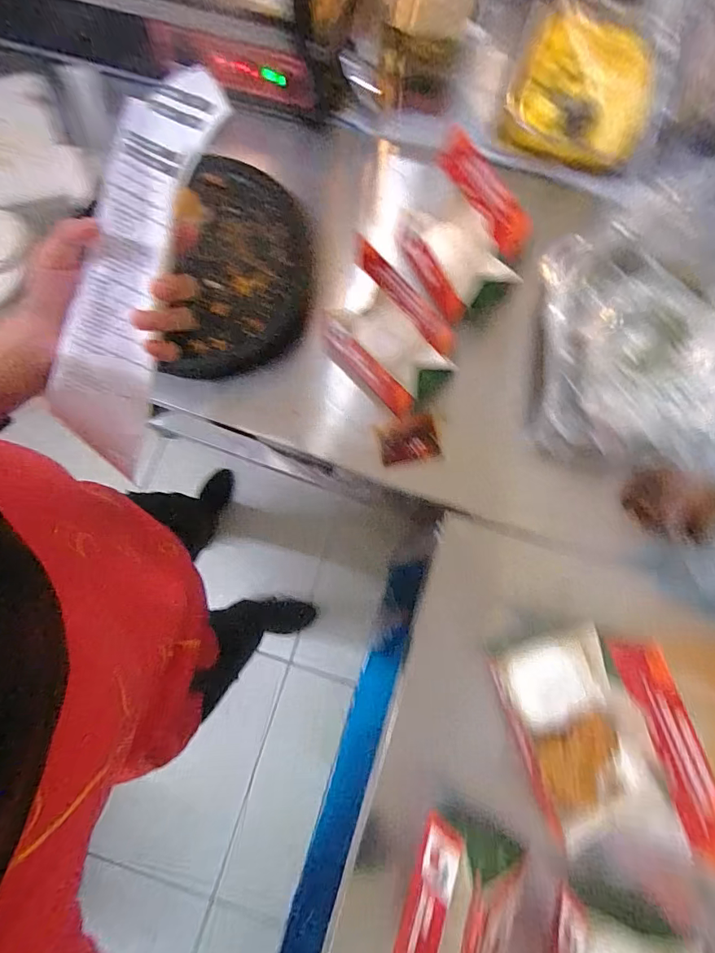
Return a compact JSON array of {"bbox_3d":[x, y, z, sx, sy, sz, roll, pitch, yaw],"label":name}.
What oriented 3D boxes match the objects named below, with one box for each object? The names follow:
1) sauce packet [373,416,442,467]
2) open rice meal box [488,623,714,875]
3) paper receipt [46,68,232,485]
[{"bbox_3d":[0.071,-0.048,0.643,0.083,0.013,0.060,-13,84,17],"label":"sauce packet"},{"bbox_3d":[0.221,0.244,0.426,0.123,0.149,0.178,-17,77,-3],"label":"open rice meal box"},{"bbox_3d":[-0.160,-0.134,0.319,0.064,0.008,0.265,16,105,-14],"label":"paper receipt"}]

